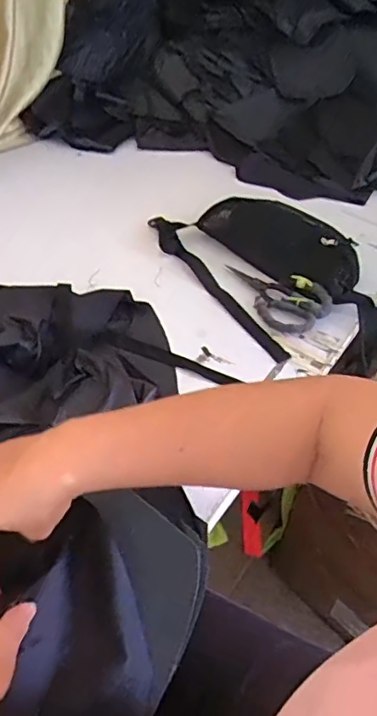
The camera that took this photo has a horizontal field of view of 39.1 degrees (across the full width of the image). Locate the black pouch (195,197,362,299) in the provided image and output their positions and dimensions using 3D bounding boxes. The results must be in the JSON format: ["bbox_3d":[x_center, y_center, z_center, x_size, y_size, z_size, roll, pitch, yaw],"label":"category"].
[{"bbox_3d":[0.158,-0.196,0.869,0.134,0.060,0.276,-34,57,-29],"label":"black pouch"}]

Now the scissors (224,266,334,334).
[{"bbox_3d":[0.128,-0.101,0.806,0.166,0.024,0.101,36,56,27],"label":"scissors"}]

